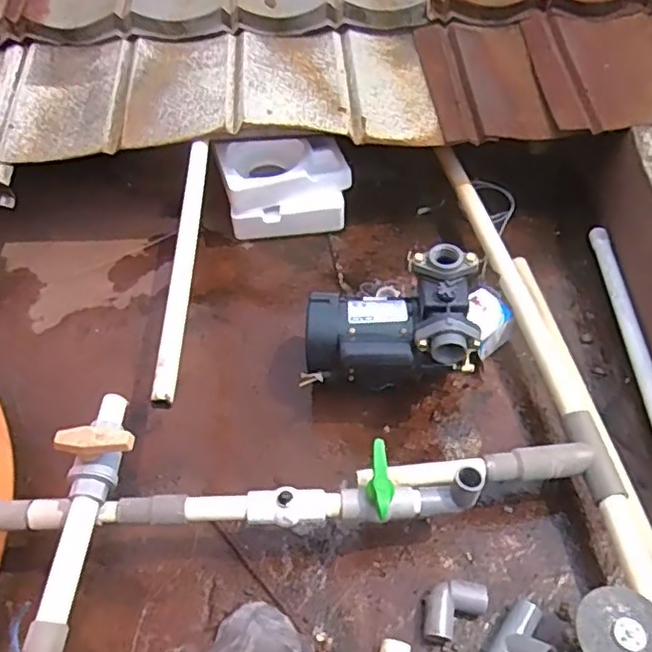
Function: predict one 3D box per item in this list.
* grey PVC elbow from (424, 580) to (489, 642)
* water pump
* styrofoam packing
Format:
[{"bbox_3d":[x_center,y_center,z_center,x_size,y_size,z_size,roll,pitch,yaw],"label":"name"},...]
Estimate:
[{"bbox_3d":[0.146,0.323,0.727,0.086,0.032,0.048,-28,55,-19],"label":"grey PVC elbow"},{"bbox_3d":[0.089,0.021,0.873,0.229,0.208,0.137,-2,51,1],"label":"water pump"},{"bbox_3d":[-0.071,-0.250,1.145,0.224,0.136,0.126,-5,51,-2],"label":"styrofoam packing"}]

